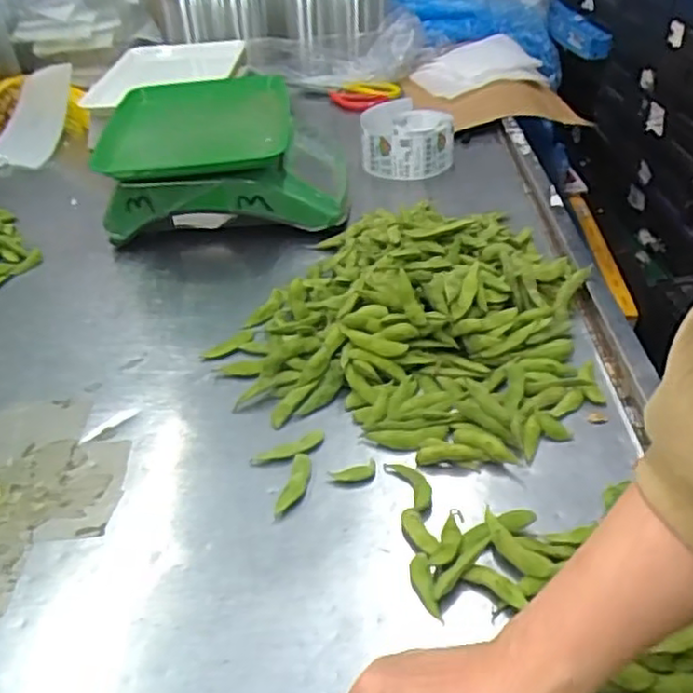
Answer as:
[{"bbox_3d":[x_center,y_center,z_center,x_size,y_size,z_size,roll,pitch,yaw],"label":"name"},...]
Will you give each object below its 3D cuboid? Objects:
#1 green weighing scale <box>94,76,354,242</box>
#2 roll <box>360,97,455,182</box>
[{"bbox_3d":[-0.153,-0.241,0.890,0.288,0.123,0.265,-5,37,0],"label":"green weighing scale"},{"bbox_3d":[0.086,-0.297,0.978,0.124,0.070,0.136,0,38,6],"label":"roll"}]

